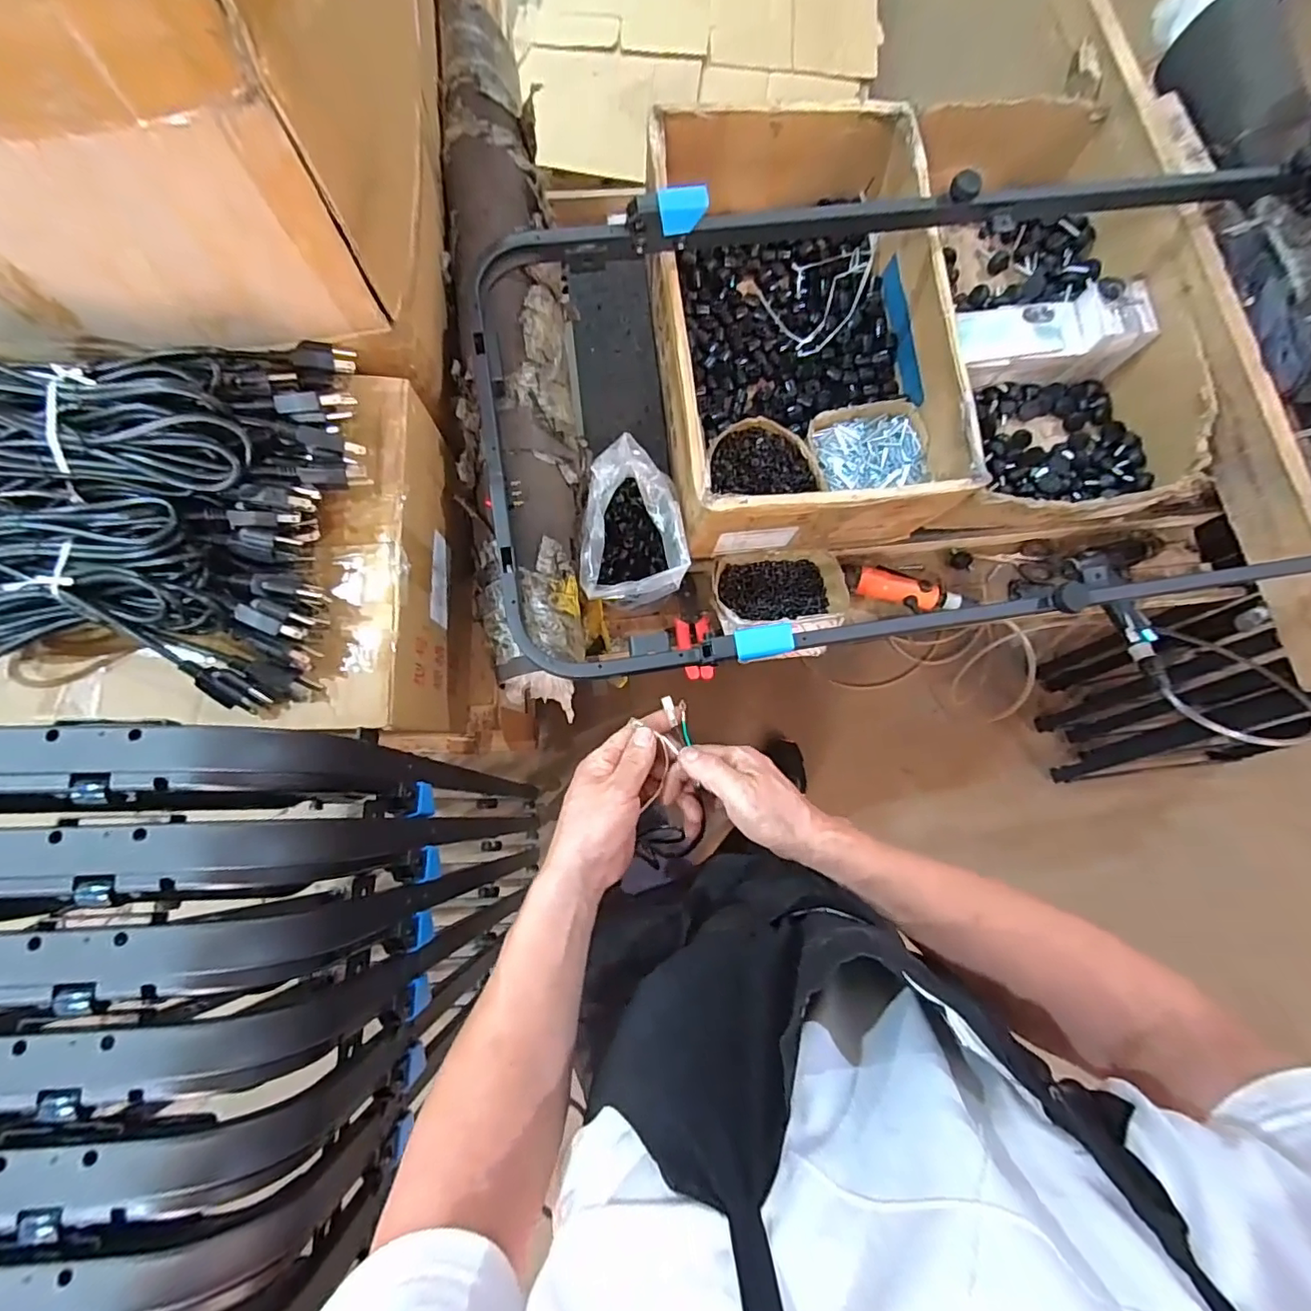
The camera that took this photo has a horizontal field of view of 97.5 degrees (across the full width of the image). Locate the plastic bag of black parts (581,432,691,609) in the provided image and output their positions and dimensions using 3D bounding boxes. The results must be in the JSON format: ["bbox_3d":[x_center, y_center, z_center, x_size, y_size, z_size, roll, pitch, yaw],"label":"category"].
[{"bbox_3d":[-0.026,-0.154,0.719,0.120,0.130,0.177,0,82,-3],"label":"plastic bag of black parts"}]

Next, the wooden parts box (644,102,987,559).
[{"bbox_3d":[0.183,-0.420,0.761,0.351,0.168,0.530,-6,82,-4],"label":"wooden parts box"}]

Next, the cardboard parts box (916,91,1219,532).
[{"bbox_3d":[0.545,-0.465,0.816,0.346,0.142,0.589,-2,82,-4],"label":"cardboard parts box"}]

